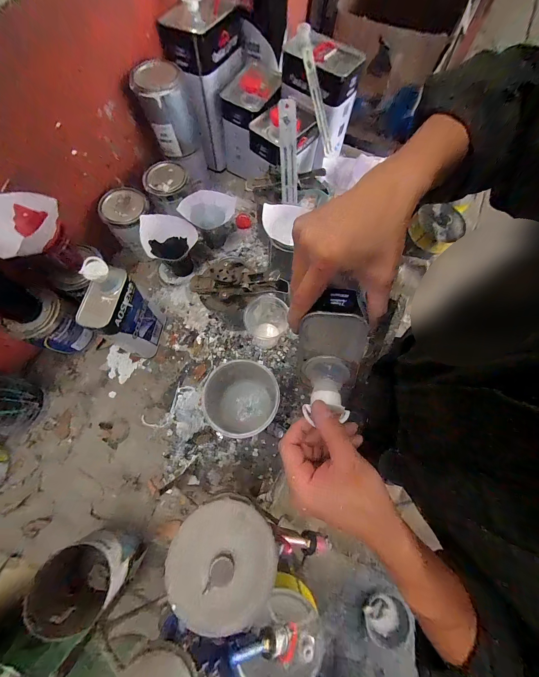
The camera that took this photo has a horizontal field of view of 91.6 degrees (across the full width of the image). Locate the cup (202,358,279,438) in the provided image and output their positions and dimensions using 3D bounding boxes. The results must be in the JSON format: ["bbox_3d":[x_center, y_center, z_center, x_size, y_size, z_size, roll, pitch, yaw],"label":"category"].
[{"bbox_3d":[-0.040,0.095,0.399,0.100,0.138,0.097,1,71,-2],"label":"cup"}]

